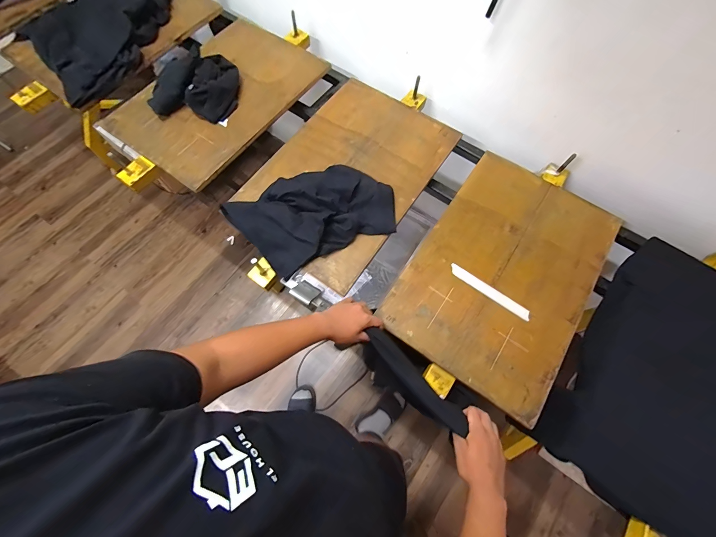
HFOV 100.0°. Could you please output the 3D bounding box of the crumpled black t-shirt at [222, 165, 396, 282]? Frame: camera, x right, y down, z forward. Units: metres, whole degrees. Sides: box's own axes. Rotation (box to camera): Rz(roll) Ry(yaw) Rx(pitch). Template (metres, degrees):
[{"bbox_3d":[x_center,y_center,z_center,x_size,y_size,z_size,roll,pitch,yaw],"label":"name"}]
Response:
[{"bbox_3d":[-0.100,-0.139,0.751,0.390,0.076,0.237,-28,72,-12],"label":"crumpled black t-shirt"}]

